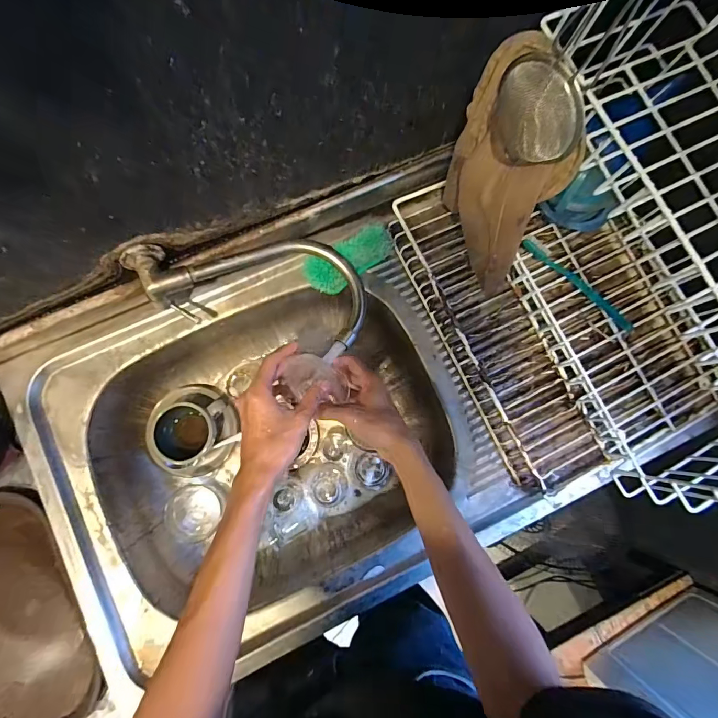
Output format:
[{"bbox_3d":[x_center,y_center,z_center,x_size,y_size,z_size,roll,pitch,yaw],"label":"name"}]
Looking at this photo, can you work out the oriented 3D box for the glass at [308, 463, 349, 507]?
[{"bbox_3d":[-0.048,0.196,0.628,0.062,0.062,0.055,1,82,-3],"label":"glass"}]

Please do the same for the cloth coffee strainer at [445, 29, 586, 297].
[{"bbox_3d":[0.157,-0.186,0.448,0.049,0.266,0.165,-31,85,-5],"label":"cloth coffee strainer"}]

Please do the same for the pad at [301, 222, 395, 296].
[{"bbox_3d":[-0.012,-0.138,0.552,0.131,0.034,0.053,-33,85,-7],"label":"pad"}]

